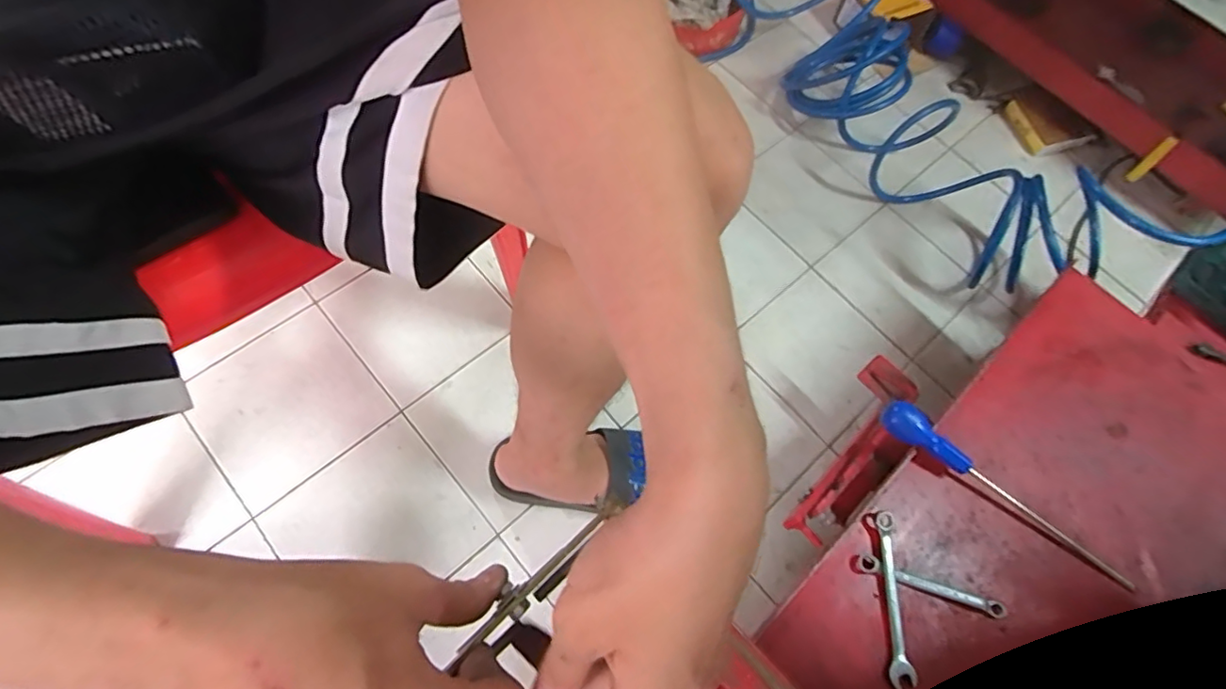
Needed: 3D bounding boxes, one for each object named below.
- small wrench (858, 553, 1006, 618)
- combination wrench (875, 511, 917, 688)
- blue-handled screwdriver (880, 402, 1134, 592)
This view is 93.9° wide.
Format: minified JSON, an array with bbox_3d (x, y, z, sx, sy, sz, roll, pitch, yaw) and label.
[{"bbox_3d":[0.292,0.221,0.524,0.129,0.008,0.016,20,66,2],"label":"small wrench"},{"bbox_3d":[0.255,0.227,0.516,0.021,0.012,0.144,8,66,-3],"label":"combination wrench"},{"bbox_3d":[0.374,0.143,0.545,0.261,0.040,0.028,38,68,10],"label":"blue-handled screwdriver"}]

